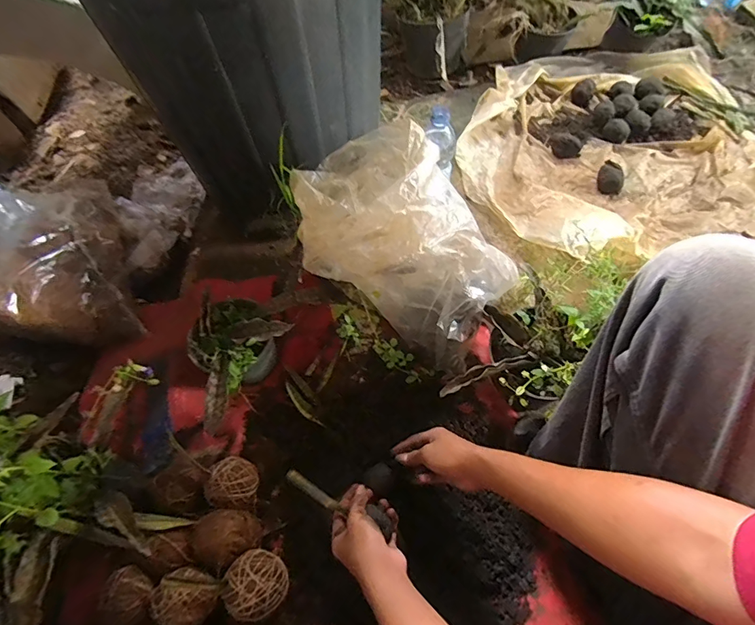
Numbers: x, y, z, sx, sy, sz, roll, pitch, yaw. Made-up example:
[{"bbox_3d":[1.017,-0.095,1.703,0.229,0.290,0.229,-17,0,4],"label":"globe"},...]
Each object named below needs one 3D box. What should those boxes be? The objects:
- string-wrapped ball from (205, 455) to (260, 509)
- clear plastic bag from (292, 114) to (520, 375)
[{"bbox_3d":[-0.206,0.250,0.628,0.065,0.064,0.070,-2,61,4],"label":"string-wrapped ball"},{"bbox_3d":[0.026,-0.106,0.659,0.320,0.247,0.213,29,68,20],"label":"clear plastic bag"}]

